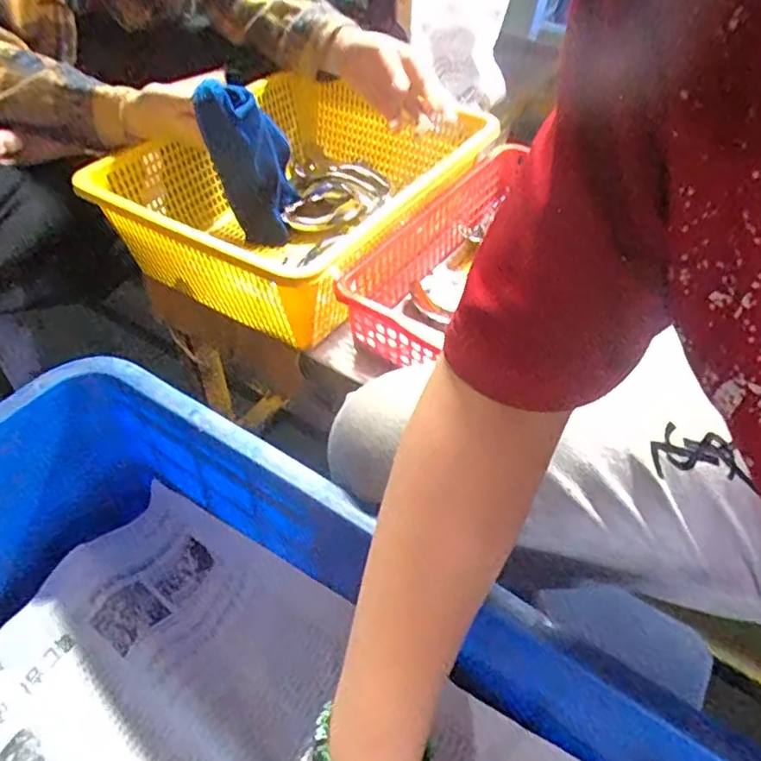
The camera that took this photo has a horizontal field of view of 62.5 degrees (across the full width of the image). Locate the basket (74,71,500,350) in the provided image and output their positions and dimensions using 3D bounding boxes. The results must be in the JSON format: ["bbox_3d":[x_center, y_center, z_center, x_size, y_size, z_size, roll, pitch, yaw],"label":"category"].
[{"bbox_3d":[-0.083,-0.215,0.727,0.305,0.130,0.404,27,52,22],"label":"basket"}]

